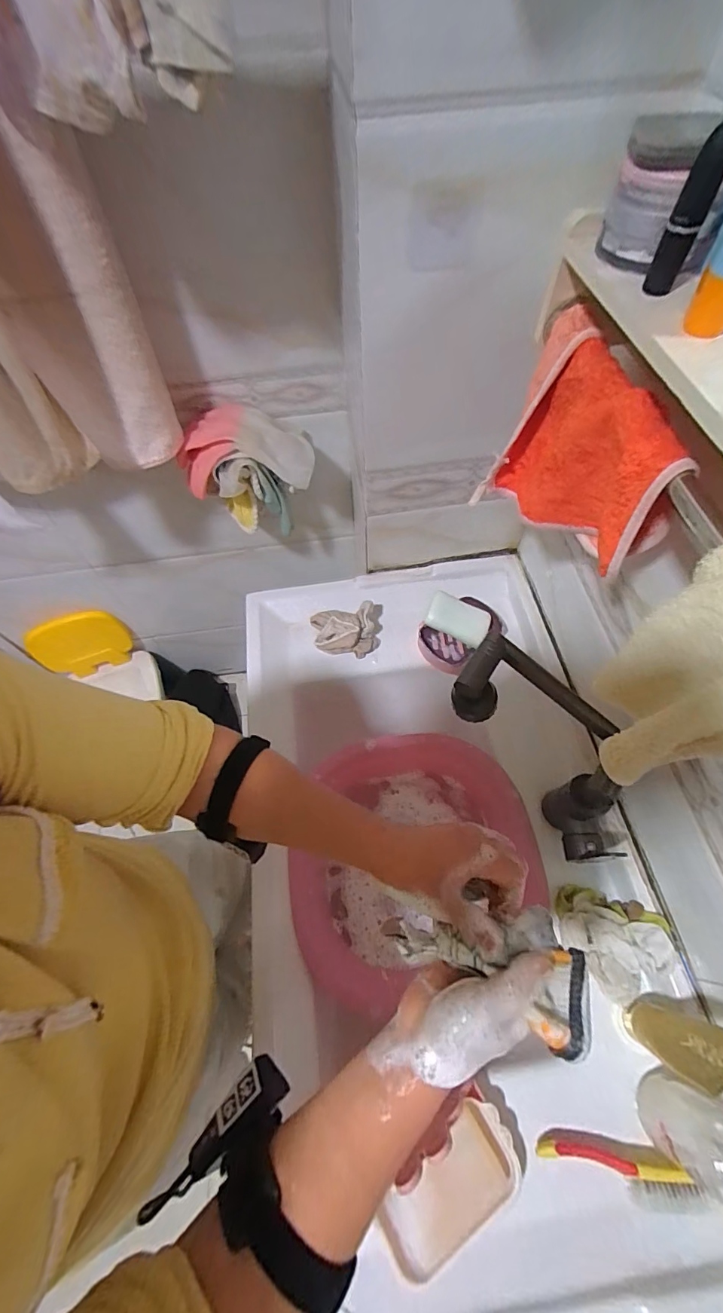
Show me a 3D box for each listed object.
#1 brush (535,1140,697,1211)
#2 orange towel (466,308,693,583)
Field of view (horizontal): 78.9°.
[{"bbox_3d":[0.240,0.494,0.416,0.136,0.030,0.036,6,62,5],"label":"brush"},{"bbox_3d":[0.193,-0.173,0.402,0.077,0.159,0.210,-24,64,-11],"label":"orange towel"}]

